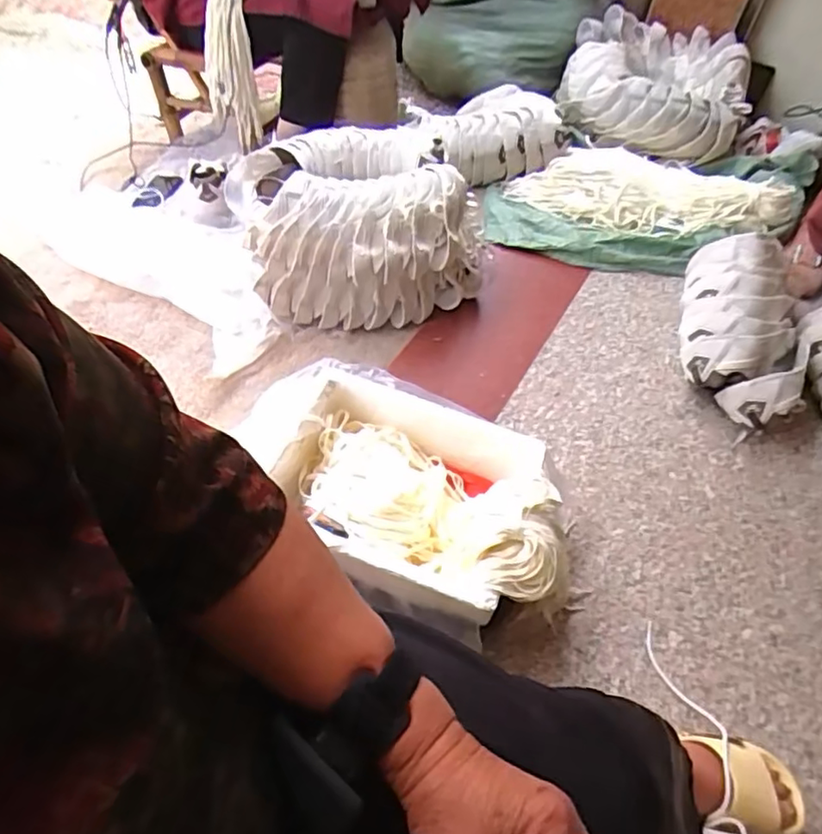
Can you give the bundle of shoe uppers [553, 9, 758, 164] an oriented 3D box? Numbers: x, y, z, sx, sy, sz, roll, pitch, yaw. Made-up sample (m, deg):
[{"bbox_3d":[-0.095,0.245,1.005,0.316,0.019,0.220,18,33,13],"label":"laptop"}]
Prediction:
[{"bbox_3d":[0.595,-0.813,1.526,0.442,0.205,0.347,20,56,10],"label":"bundle of shoe uppers"}]

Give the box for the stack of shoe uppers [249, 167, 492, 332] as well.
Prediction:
[{"bbox_3d":[-0.076,-0.323,1.184,0.448,0.225,0.193,0,56,-1],"label":"stack of shoe uppers"}]

